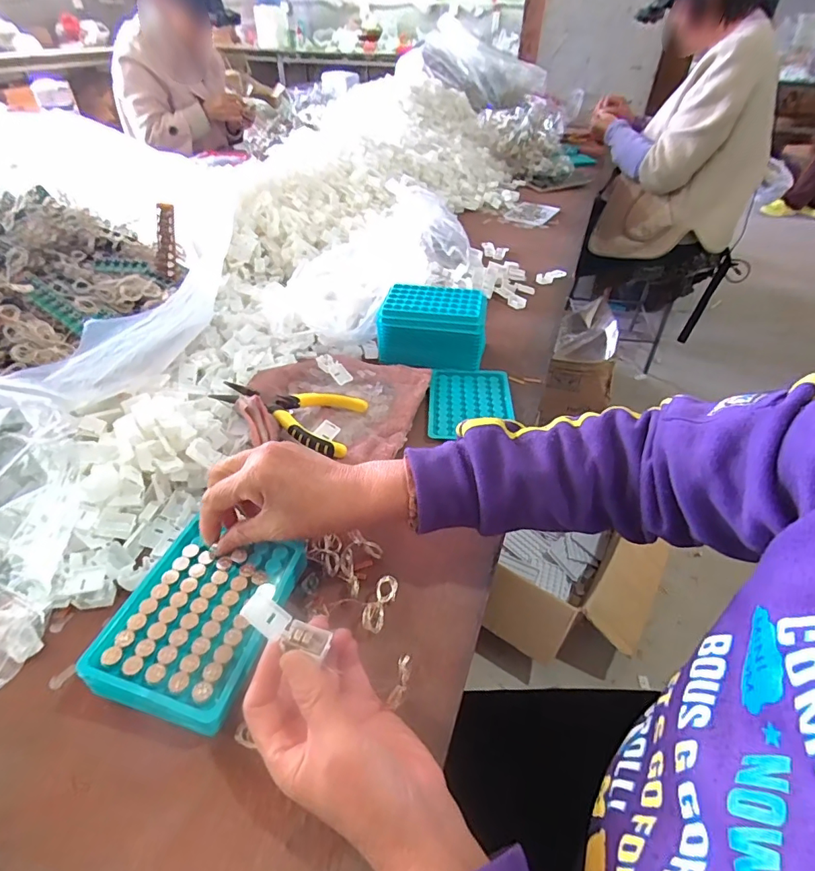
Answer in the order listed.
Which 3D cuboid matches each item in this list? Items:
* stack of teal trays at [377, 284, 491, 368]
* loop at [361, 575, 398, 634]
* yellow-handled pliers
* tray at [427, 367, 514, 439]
[{"bbox_3d":[0.037,-0.141,0.618,0.134,0.075,0.085,10,42,9],"label":"stack of teal trays"},{"bbox_3d":[-0.021,0.128,0.359,0.017,0.015,0.042,16,44,15],"label":"loop"},{"bbox_3d":[-0.128,-0.026,0.504,0.151,0.028,0.095,8,42,7],"label":"yellow-handled pliers"},{"bbox_3d":[0.074,-0.039,0.558,0.097,0.010,0.122,4,42,2],"label":"tray"}]

